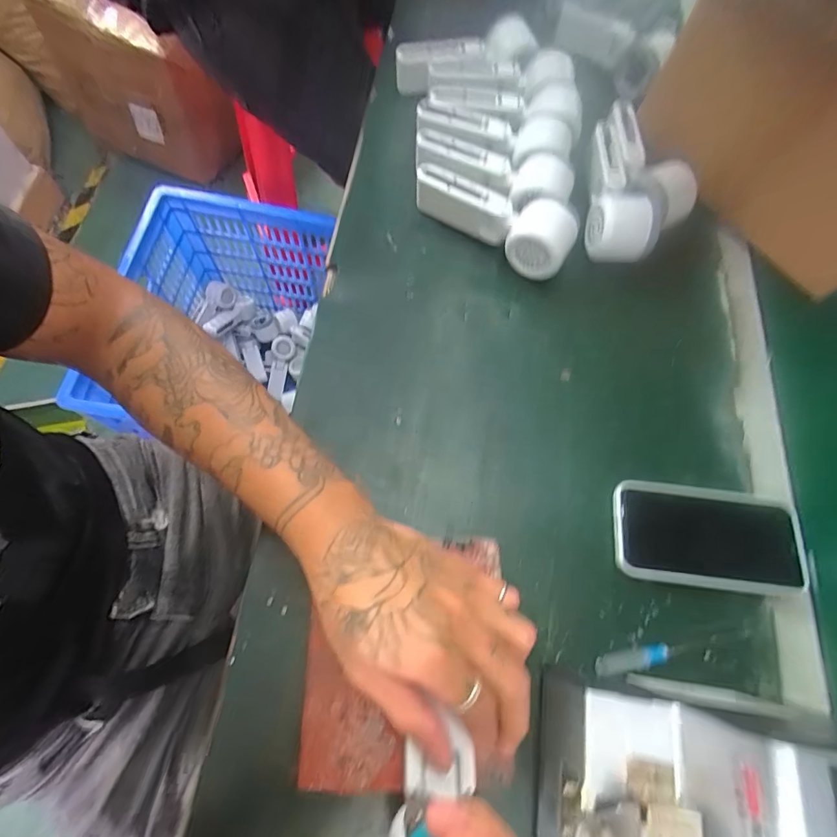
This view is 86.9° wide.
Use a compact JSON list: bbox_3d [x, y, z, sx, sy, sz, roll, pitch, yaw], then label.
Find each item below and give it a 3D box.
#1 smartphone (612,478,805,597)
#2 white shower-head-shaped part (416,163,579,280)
[{"bbox_3d":[0.231,0.095,0.356,0.141,0.013,0.077,7,69,2],"label":"smartphone"},{"bbox_3d":[0.068,-0.194,0.430,0.167,0.048,0.067,23,71,7],"label":"white shower-head-shaped part"}]

